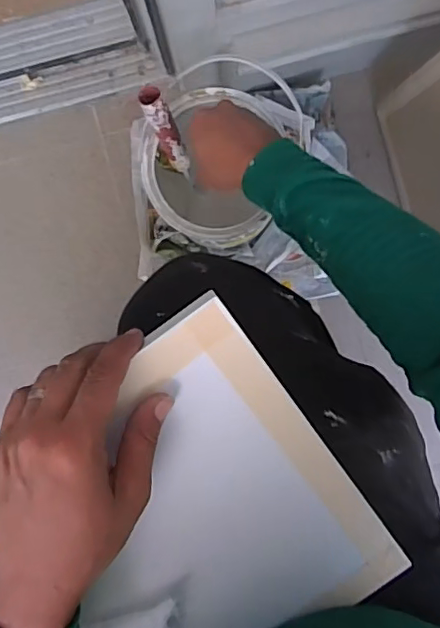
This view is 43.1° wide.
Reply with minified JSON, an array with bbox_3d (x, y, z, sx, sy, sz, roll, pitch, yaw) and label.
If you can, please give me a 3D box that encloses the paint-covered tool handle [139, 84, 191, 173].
[{"bbox_3d":[-0.061,-0.197,0.605,0.031,0.122,0.030,-22,67,0],"label":"paint-covered tool handle"}]

